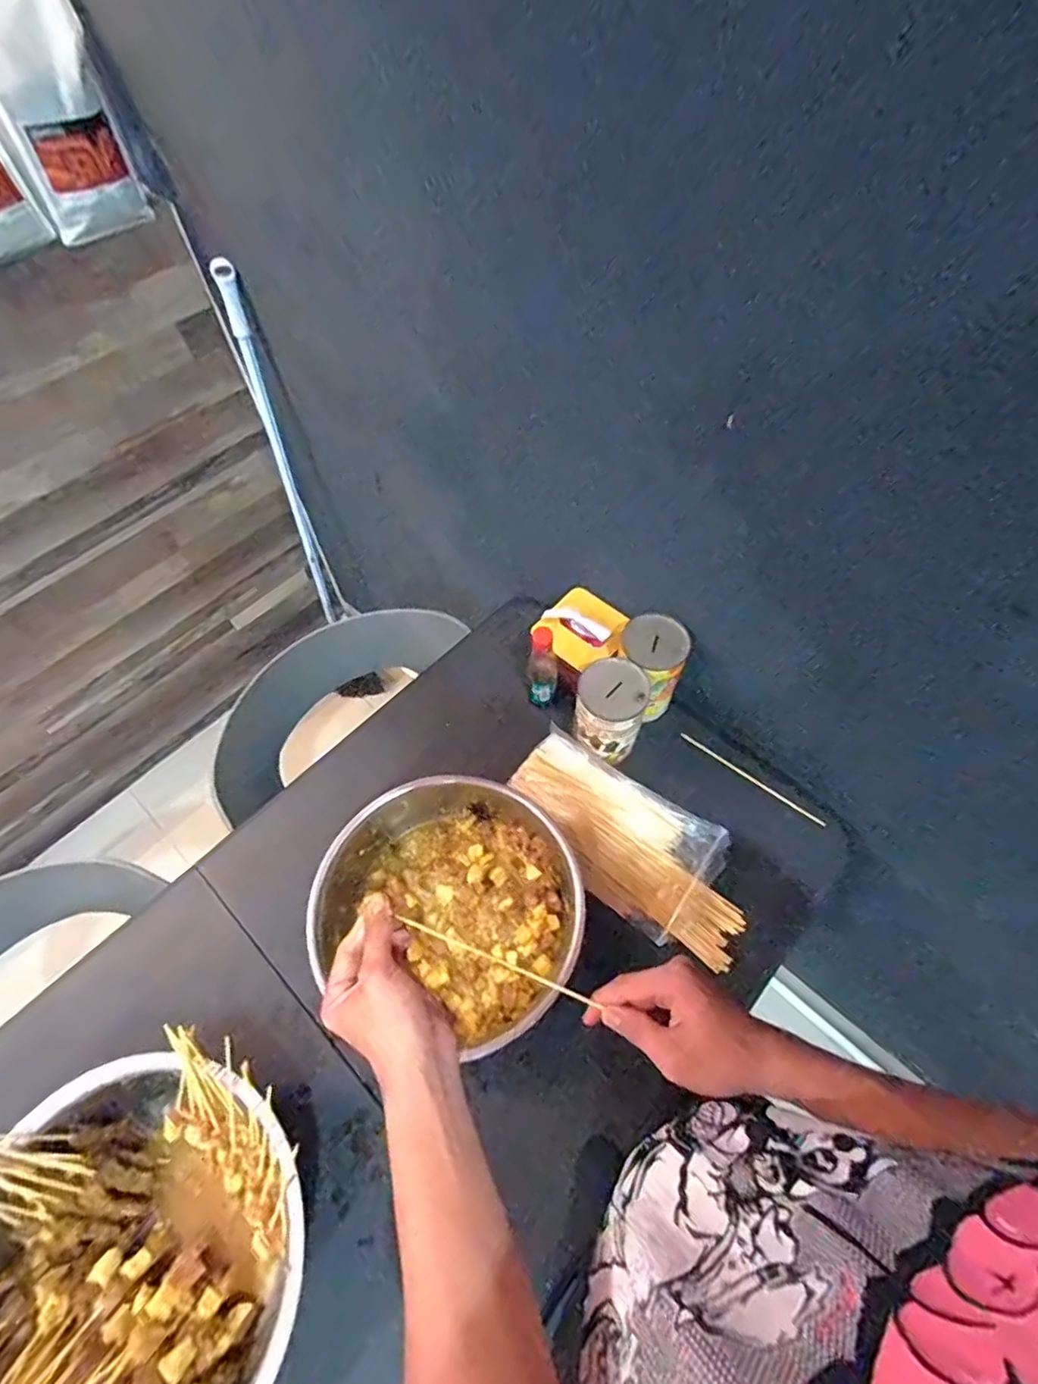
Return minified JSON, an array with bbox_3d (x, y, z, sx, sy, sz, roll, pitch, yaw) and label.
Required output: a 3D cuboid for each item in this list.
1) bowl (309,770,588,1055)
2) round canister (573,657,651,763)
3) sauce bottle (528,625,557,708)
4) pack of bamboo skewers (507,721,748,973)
[{"bbox_3d":[-0.071,0.226,0.661,0.272,0.098,0.250,-1,59,1],"label":"bowl"},{"bbox_3d":[0.111,0.028,0.749,0.079,0.129,0.077,-1,59,1],"label":"round canister"},{"bbox_3d":[0.030,-0.031,0.770,0.037,0.124,0.038,-1,59,1],"label":"sauce bottle"},{"bbox_3d":[0.132,0.183,0.738,0.313,0.024,0.149,31,65,18],"label":"pack of bamboo skewers"}]

